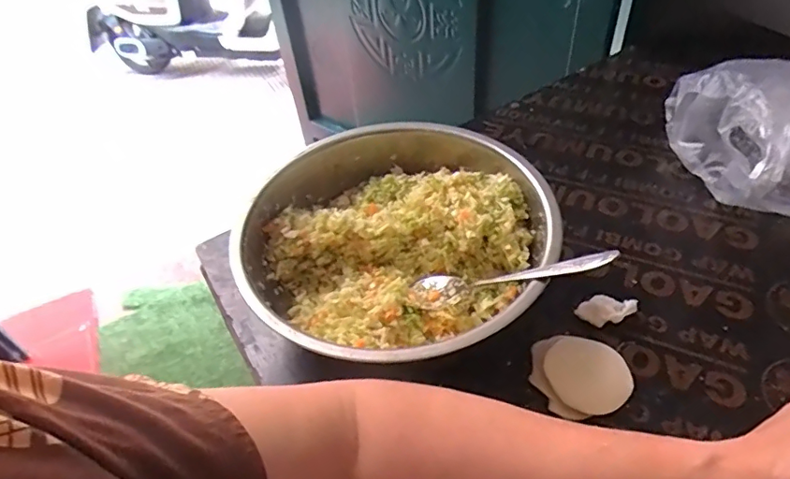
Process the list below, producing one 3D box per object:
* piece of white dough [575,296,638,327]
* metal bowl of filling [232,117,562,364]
[{"bbox_3d":[0.173,0.057,0.434,0.040,0.012,0.029,-26,49,-18],"label":"piece of white dough"},{"bbox_3d":[0.005,0.013,0.442,0.238,0.088,0.237,-3,46,3],"label":"metal bowl of filling"}]

